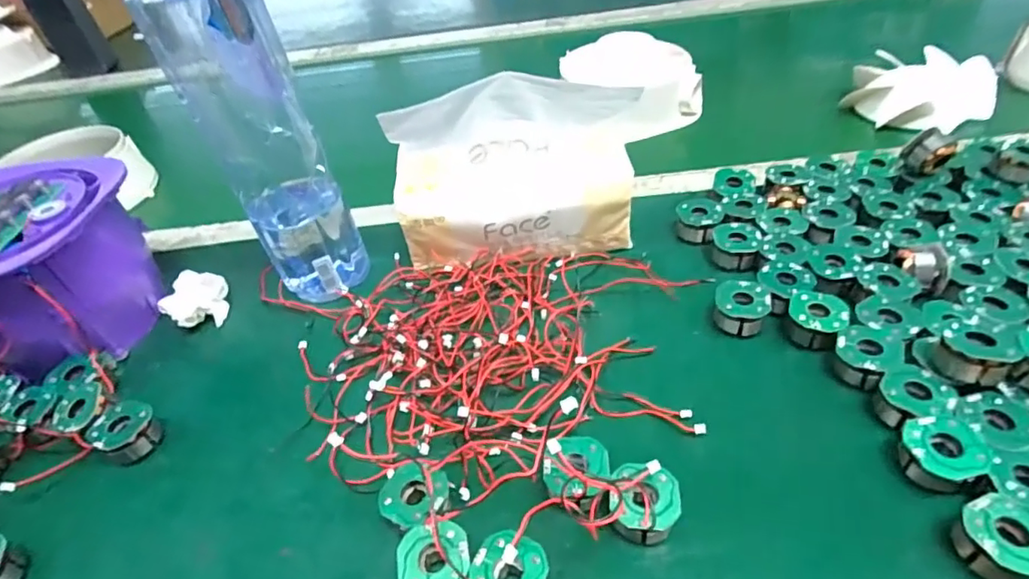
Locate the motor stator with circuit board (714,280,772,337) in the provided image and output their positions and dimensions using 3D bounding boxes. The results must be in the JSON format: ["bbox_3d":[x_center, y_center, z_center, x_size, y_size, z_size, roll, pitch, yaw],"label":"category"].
[{"bbox_3d":[0.137,0.013,0.334,0.030,0.025,0.028,7,45,14],"label":"motor stator with circuit board"}]

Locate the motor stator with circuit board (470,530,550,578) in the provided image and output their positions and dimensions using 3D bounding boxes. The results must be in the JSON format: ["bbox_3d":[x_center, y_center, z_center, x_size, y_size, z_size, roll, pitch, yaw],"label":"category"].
[{"bbox_3d":[-0.001,0.121,0.236,0.031,0.023,0.029,-4,43,3],"label":"motor stator with circuit board"}]

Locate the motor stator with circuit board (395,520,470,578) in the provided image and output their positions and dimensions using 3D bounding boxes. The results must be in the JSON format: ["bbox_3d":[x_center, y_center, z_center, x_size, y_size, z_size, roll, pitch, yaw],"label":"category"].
[{"bbox_3d":[-0.034,0.122,0.239,0.030,0.022,0.033,-4,43,3],"label":"motor stator with circuit board"}]

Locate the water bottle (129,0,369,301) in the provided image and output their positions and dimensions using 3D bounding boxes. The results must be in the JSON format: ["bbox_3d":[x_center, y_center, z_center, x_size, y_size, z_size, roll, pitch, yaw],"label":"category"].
[{"bbox_3d":[-0.152,-0.086,0.343,0.067,0.207,0.066,-25,46,-19],"label":"water bottle"}]

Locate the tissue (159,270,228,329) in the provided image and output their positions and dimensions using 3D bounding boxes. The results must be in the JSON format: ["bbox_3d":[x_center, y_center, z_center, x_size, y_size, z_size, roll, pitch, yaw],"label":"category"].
[{"bbox_3d":[-0.226,0.006,0.392,0.047,0.021,0.040,25,53,31],"label":"tissue"}]

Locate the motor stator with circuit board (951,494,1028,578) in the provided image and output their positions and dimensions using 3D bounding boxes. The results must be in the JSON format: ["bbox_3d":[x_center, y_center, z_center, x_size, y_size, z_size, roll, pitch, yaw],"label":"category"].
[{"bbox_3d":[0.199,0.103,0.226,0.033,0.021,0.030,-4,43,3],"label":"motor stator with circuit board"}]

